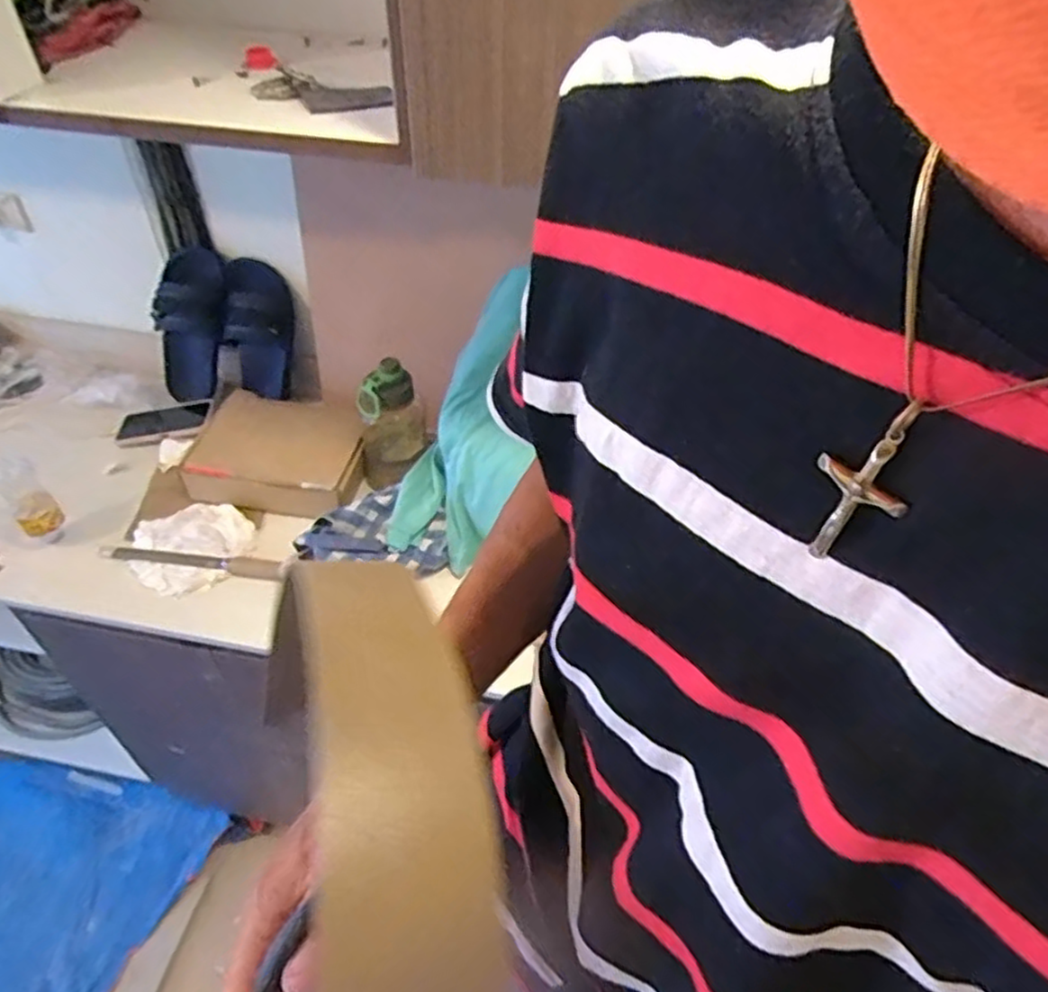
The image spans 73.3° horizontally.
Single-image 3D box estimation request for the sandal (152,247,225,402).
[{"bbox_3d":[-0.605,-0.304,1.263,0.077,0.291,0.102,34,34,25],"label":"sandal"}]

